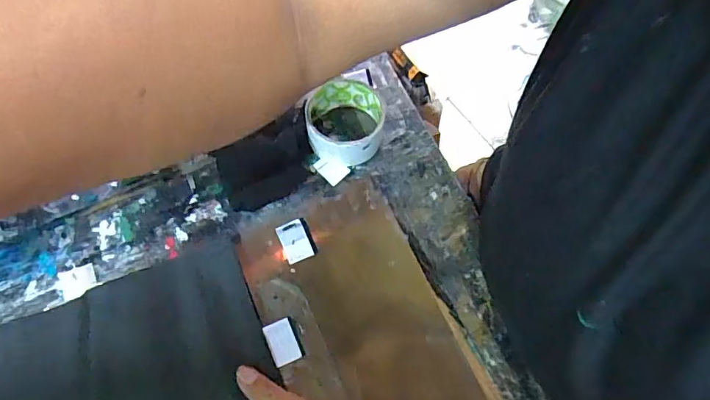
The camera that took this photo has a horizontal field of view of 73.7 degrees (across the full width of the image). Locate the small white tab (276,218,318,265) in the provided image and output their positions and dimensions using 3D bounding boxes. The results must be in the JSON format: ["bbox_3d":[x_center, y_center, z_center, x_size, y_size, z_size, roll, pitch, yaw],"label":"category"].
[{"bbox_3d":[-0.060,0.041,0.486,0.032,0.012,0.040,-22,67,-7],"label":"small white tab"}]

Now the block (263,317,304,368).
[{"bbox_3d":[-0.067,0.132,0.443,0.027,0.004,0.039,-23,67,-7],"label":"block"}]

